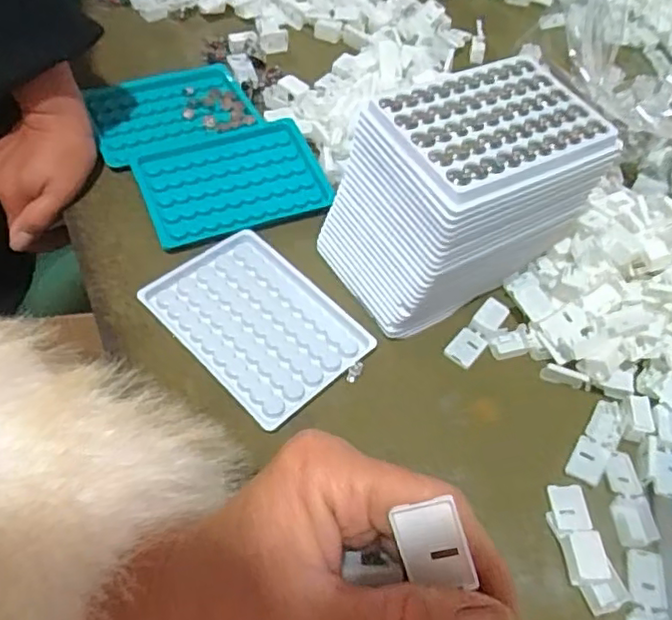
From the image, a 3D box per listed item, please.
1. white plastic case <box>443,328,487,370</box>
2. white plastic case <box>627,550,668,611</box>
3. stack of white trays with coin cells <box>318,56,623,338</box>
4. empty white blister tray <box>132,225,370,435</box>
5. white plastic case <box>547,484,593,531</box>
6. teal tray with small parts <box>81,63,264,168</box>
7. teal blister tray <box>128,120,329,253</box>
[{"bbox_3d":[0.086,0.026,0.422,0.020,0.004,0.028,37,57,19],"label":"white plastic case"},{"bbox_3d":[0.166,0.144,0.339,0.019,0.004,0.029,10,52,-1],"label":"white plastic case"},{"bbox_3d":[0.078,-0.072,0.408,0.146,0.119,0.096,-23,60,-23],"label":"stack of white trays with coin cells"},{"bbox_3d":[-0.051,0.006,0.417,0.133,0.008,0.094,41,58,21],"label":"empty white blister tray"},{"bbox_3d":[0.131,0.111,0.358,0.019,0.004,0.026,-10,52,10],"label":"white plastic case"},{"bbox_3d":[-0.138,-0.168,0.532,0.131,0.011,0.098,-21,59,-22],"label":"teal tray with small parts"},{"bbox_3d":[-0.077,-0.100,0.485,0.136,0.008,0.101,-16,57,-19],"label":"teal blister tray"}]

